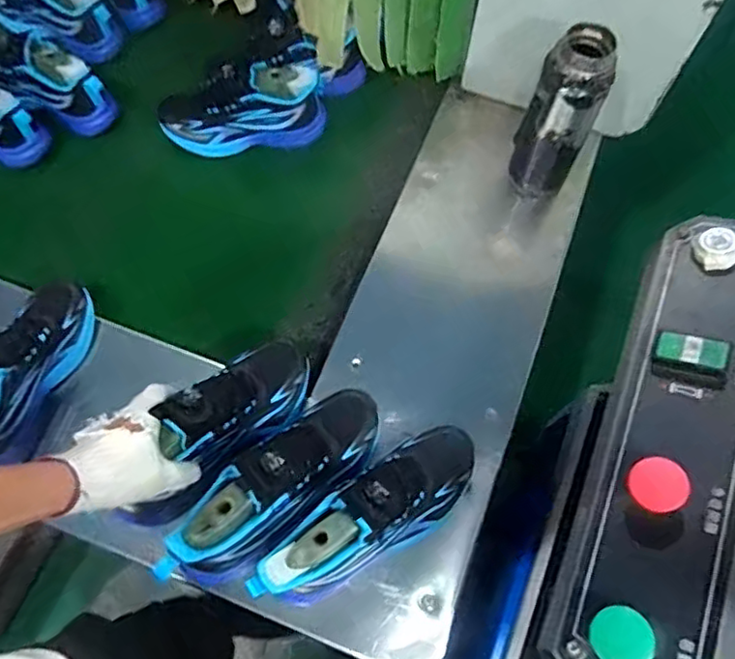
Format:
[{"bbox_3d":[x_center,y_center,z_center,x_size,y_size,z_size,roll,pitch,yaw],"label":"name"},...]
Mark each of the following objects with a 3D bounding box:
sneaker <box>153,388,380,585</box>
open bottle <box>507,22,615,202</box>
[{"bbox_3d":[-0.094,0.153,0.654,0.269,0.134,0.098,-40,75,-16],"label":"sneaker"},{"bbox_3d":[0.240,-0.261,0.804,0.081,0.230,0.083,1,68,-2],"label":"open bottle"}]

